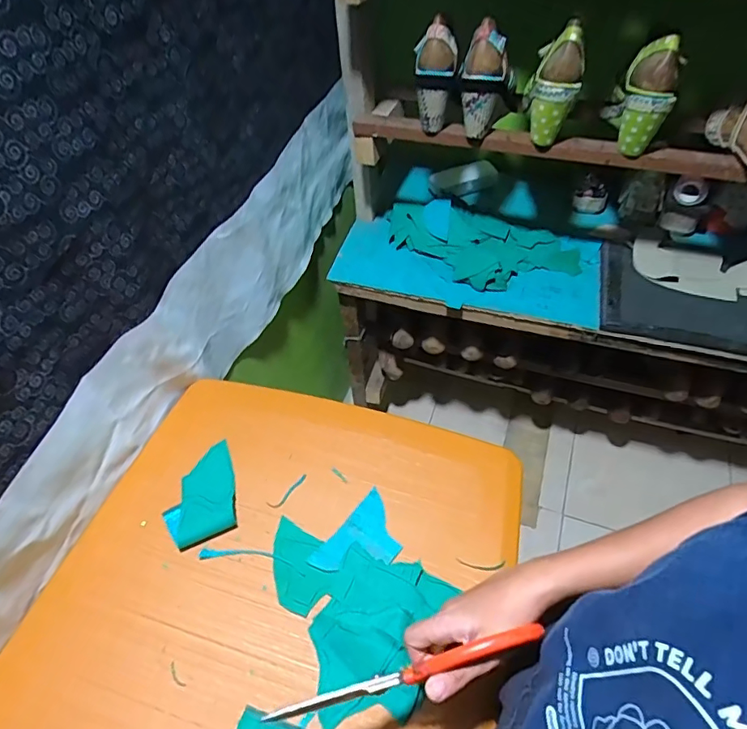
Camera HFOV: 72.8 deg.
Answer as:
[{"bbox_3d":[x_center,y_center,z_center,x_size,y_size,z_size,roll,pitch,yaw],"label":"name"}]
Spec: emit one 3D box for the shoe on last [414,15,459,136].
[{"bbox_3d":[0.090,-0.418,0.741,0.058,0.160,0.055,3,52,5],"label":"shoe on last"}]

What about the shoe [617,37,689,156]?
[{"bbox_3d":[0.424,-0.413,0.776,0.072,0.091,0.158,16,95,14],"label":"shoe"}]

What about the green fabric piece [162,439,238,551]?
[{"bbox_3d":[-0.208,0.153,0.606,0.082,0.015,0.115,-18,53,-12],"label":"green fabric piece"}]

